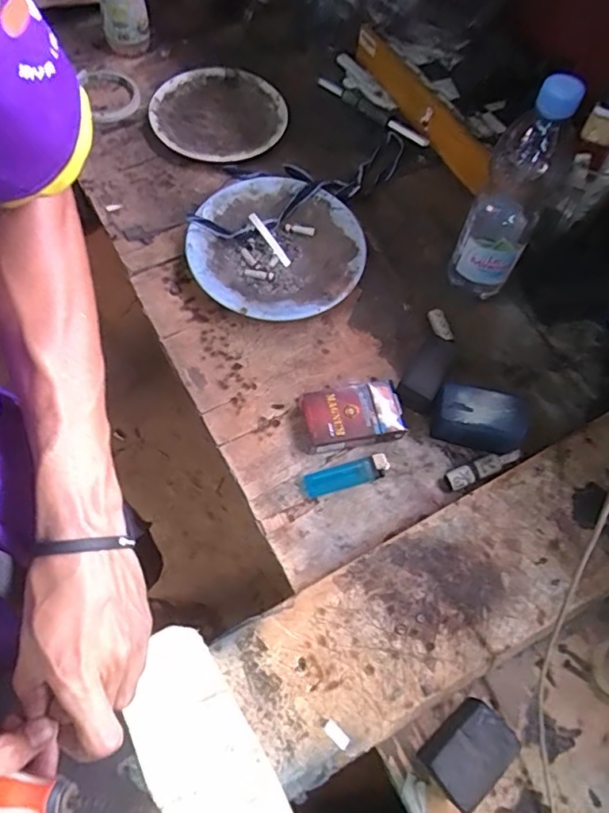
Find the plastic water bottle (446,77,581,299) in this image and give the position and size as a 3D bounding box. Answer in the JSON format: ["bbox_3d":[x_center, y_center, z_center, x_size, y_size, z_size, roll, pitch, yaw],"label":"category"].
[{"bbox_3d":[0.193,-0.189,0.534,0.062,0.245,0.055,23,66,7],"label":"plastic water bottle"}]

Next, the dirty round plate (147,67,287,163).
[{"bbox_3d":[-0.110,-0.373,0.718,0.163,0.018,0.158,1,65,-3],"label":"dirty round plate"}]

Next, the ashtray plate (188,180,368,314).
[{"bbox_3d":[-0.030,-0.172,0.628,0.187,0.036,0.183,1,65,-3],"label":"ashtray plate"}]

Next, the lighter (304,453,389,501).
[{"bbox_3d":[0.040,0.064,0.533,0.081,0.012,0.026,-14,67,-10],"label":"lighter"}]

